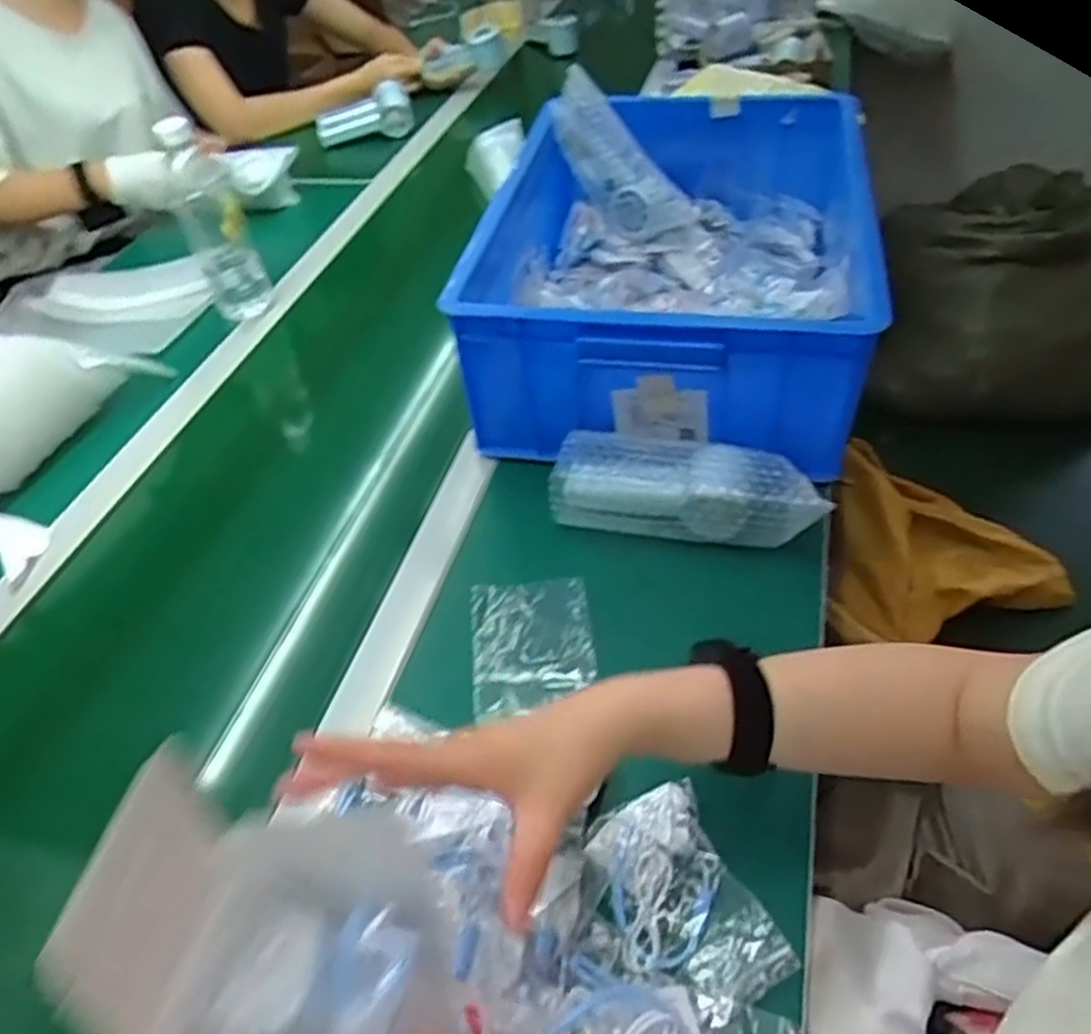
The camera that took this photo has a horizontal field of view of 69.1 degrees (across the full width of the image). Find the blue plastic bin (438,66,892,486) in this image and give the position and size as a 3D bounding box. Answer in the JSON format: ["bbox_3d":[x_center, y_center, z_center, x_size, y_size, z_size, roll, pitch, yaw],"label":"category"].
[{"bbox_3d":[0.130,-0.270,0.812,0.353,0.157,0.486,7,47,13],"label":"blue plastic bin"}]

